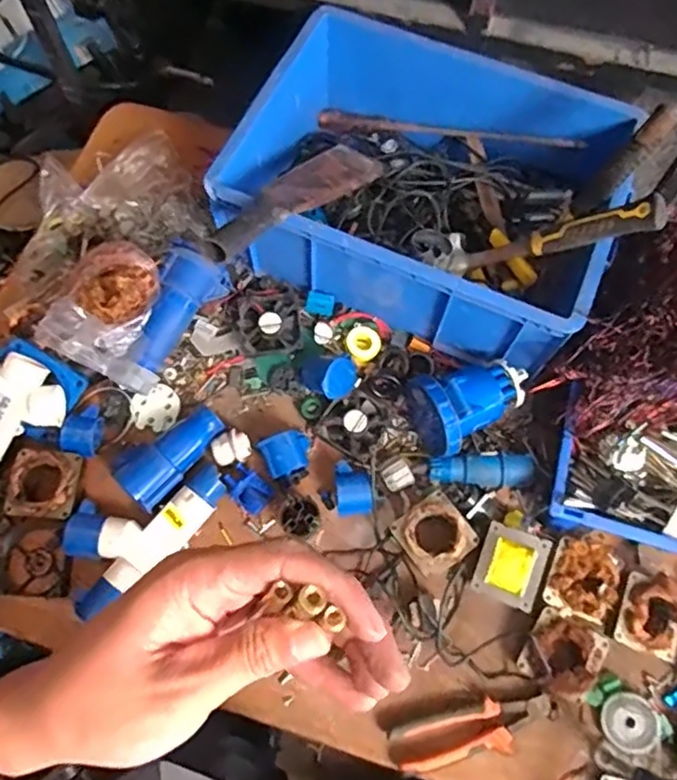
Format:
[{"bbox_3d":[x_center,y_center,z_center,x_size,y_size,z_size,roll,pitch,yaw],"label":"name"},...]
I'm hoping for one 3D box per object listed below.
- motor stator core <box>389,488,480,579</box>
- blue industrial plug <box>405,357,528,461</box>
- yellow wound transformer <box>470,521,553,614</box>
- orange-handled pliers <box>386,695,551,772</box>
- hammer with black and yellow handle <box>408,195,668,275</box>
[{"bbox_3d":[0.116,0.174,0.756,0.079,0.028,0.080,-34,73,-14],"label":"motor stator core"},{"bbox_3d":[0.167,0.009,0.808,0.142,0.113,0.105,-30,72,-13],"label":"blue industrial plug"},{"bbox_3d":[0.204,0.209,0.743,0.073,0.040,0.083,21,69,6],"label":"yellow wound transformer"},{"bbox_3d":[0.154,0.390,0.713,0.181,0.015,0.053,-8,69,-6],"label":"orange-handled pliers"},{"bbox_3d":[0.242,-0.196,0.782,0.307,0.072,0.051,1,61,42],"label":"hammer with black and yellow handle"}]

